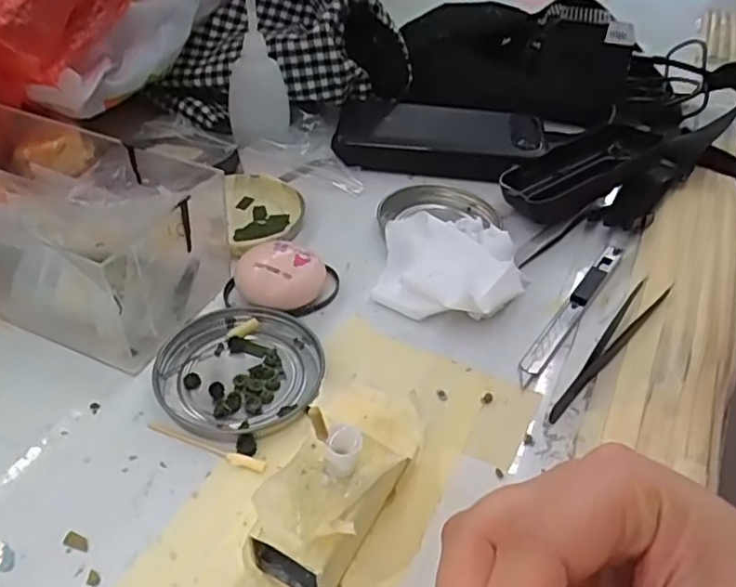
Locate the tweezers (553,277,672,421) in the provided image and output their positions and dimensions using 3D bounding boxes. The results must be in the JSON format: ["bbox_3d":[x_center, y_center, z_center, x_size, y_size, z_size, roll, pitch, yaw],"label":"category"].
[{"bbox_3d":[0.126,0.029,0.328,0.016,0.005,0.121,19,46,40],"label":"tweezers"}]

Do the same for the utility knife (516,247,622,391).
[{"bbox_3d":[0.118,0.005,0.354,0.011,0.007,0.137,28,47,25],"label":"utility knife"}]

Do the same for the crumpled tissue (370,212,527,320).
[{"bbox_3d":[0.046,-0.017,0.360,0.077,0.026,0.082,9,42,5],"label":"crumpled tissue"}]

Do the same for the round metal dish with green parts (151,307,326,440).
[{"bbox_3d":[-0.063,0.036,0.306,0.075,0.008,0.076,2,42,-2],"label":"round metal dish with green parts"}]

